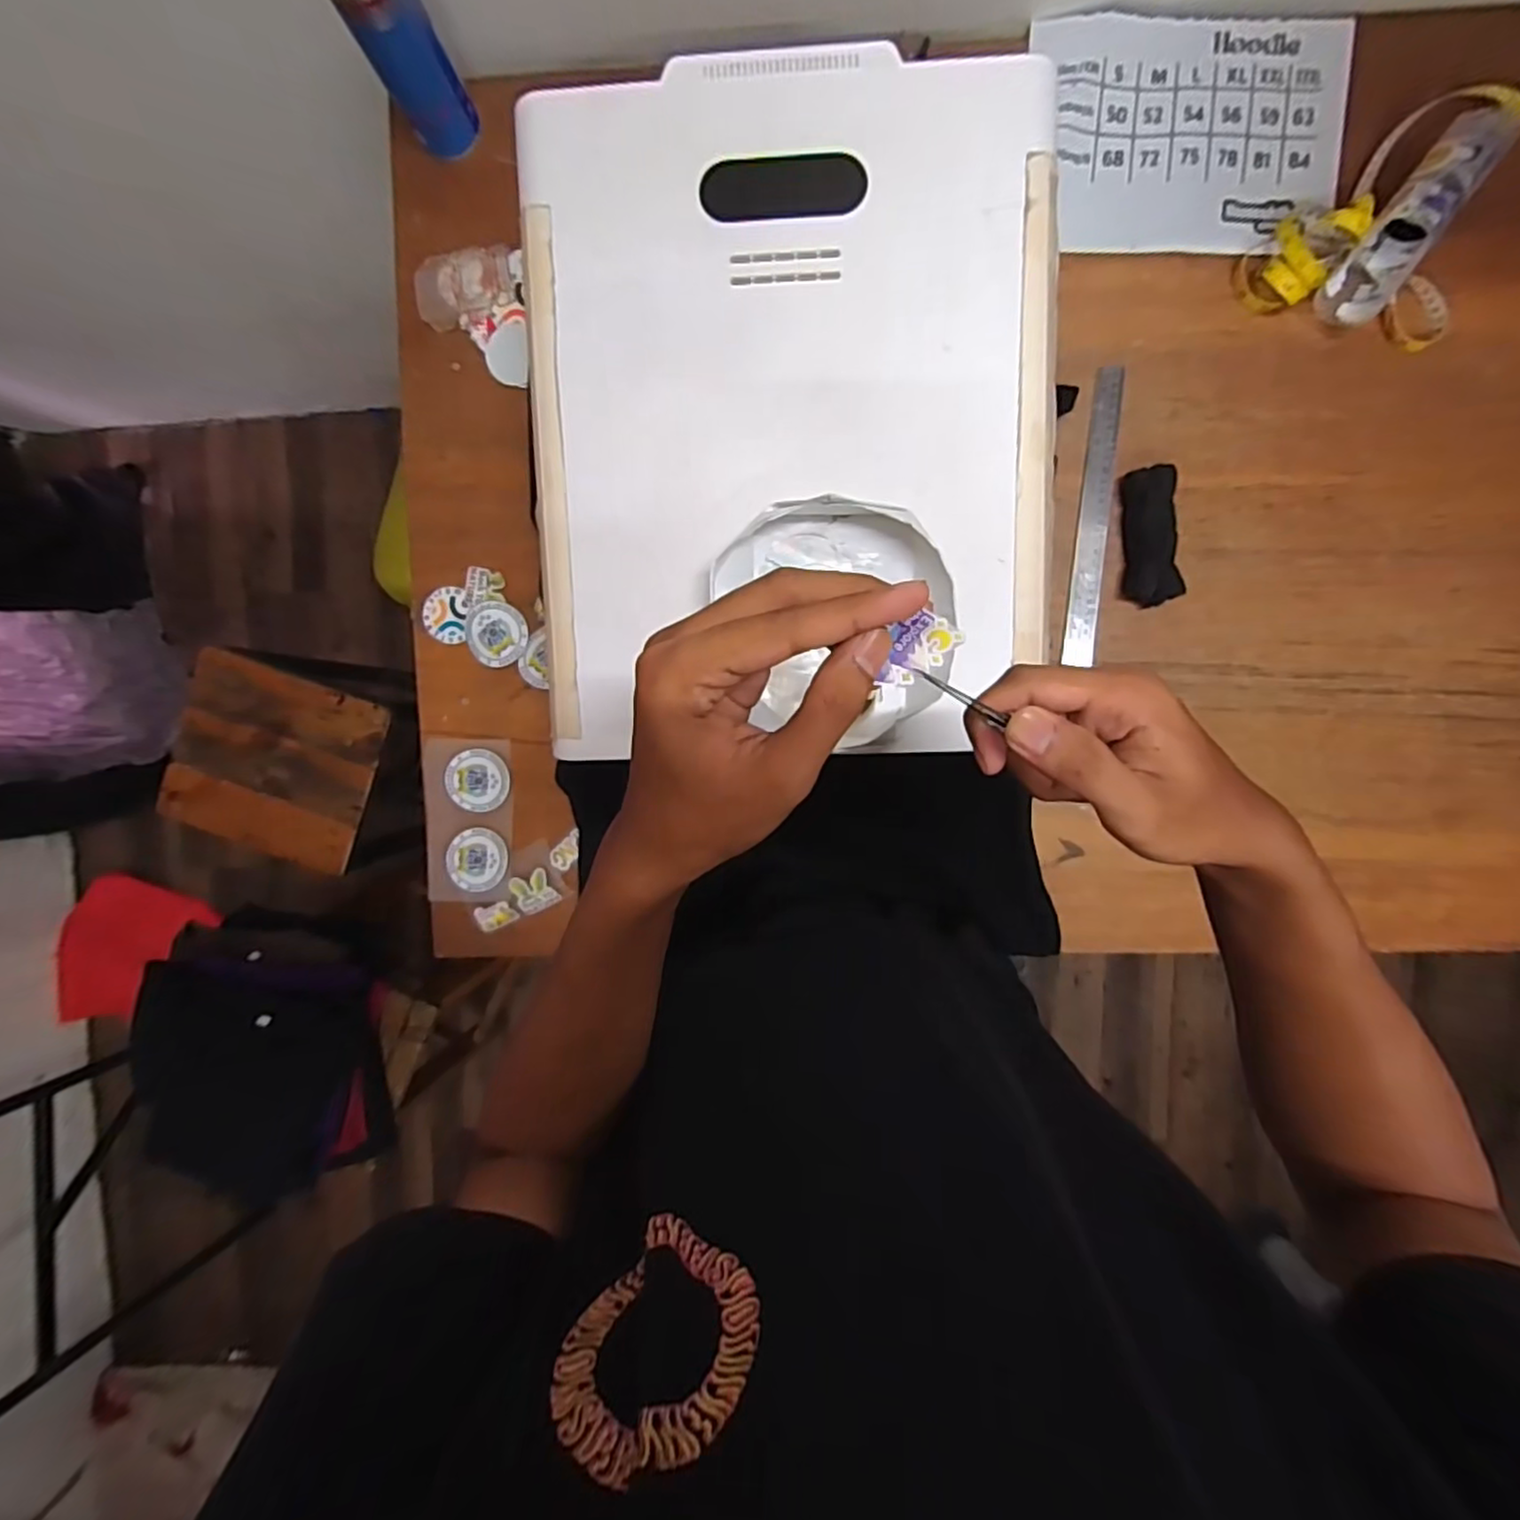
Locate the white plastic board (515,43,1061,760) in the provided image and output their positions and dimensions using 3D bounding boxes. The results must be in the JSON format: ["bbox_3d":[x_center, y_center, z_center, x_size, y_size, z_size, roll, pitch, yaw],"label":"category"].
[{"bbox_3d":[0.022,-0.261,0.520,0.399,0.015,0.504,-1,97,3],"label":"white plastic board"}]

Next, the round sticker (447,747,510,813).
[{"bbox_3d":[-0.300,0.022,0.711,0.065,0.004,0.065,0,92,-2],"label":"round sticker"}]

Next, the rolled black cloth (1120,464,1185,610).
[{"bbox_3d":[0.384,-0.217,0.652,0.048,0.029,0.127,-6,94,2],"label":"rolled black cloth"}]

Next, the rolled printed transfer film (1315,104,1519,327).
[{"bbox_3d":[0.597,-0.497,0.599,0.058,0.045,0.202,35,95,-1],"label":"rolled printed transfer film"}]

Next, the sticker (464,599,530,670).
[{"bbox_3d":[-0.275,-0.131,0.697,0.065,0.006,0.065,0,94,2],"label":"sticker"}]

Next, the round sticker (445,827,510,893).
[{"bbox_3d":[-0.301,0.106,0.714,0.068,0.004,0.067,0,89,6],"label":"round sticker"}]

